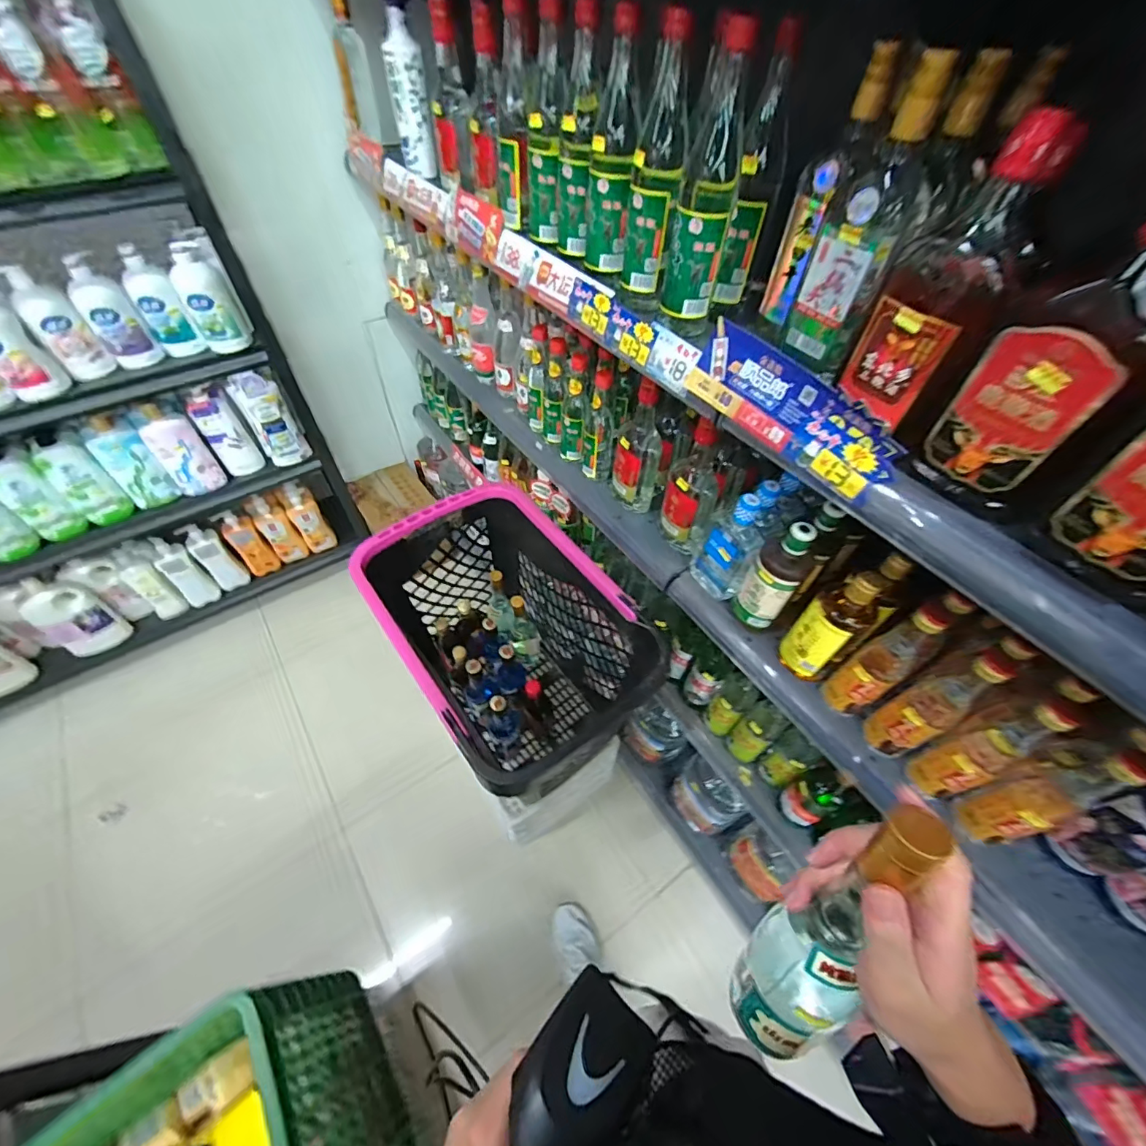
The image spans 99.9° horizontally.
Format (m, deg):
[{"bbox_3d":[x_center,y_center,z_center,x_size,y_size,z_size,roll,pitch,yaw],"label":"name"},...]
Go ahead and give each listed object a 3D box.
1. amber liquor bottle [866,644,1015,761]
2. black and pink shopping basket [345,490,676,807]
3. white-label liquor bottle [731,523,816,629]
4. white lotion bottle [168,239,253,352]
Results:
[{"bbox_3d":[0.409,0.147,0.545,0.046,0.209,0.056,-20,55,-16],"label":"amber liquor bottle"},{"bbox_3d":[-0.140,0.186,1.034,0.356,0.456,0.529,-31,59,-23],"label":"black and pink shopping basket"},{"bbox_3d":[0.276,0.004,0.667,0.062,0.170,0.057,25,56,17],"label":"white-label liquor bottle"},{"bbox_3d":[-0.820,-0.611,1.087,0.093,0.196,0.074,-32,59,-23],"label":"white lotion bottle"}]

